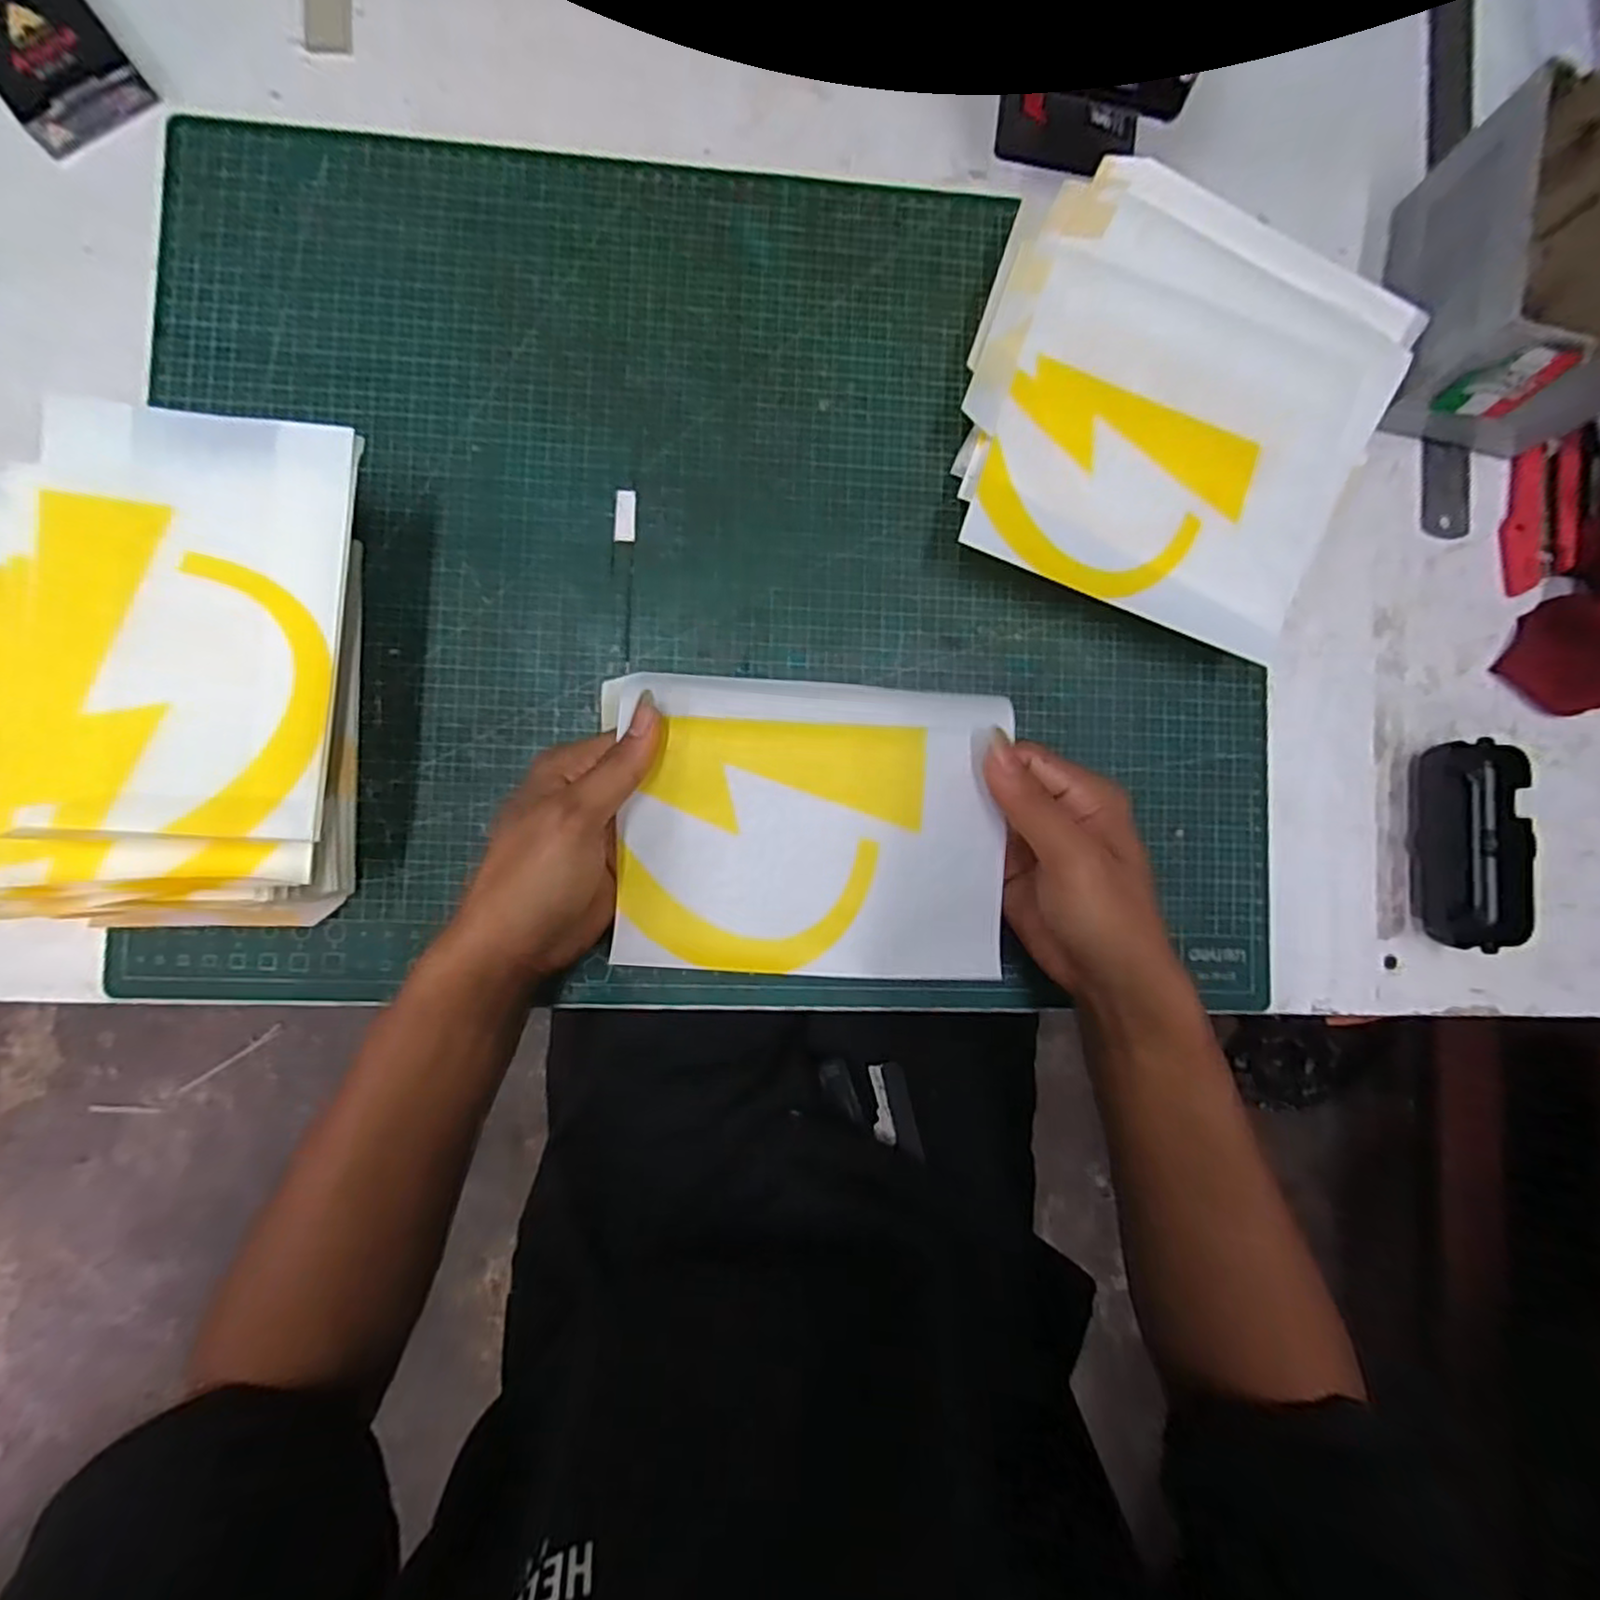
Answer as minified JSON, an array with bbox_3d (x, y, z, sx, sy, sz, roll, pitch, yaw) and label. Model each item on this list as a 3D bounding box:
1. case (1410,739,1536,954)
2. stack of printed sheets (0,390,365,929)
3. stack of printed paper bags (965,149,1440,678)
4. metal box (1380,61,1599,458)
[{"bbox_3d":[0.372,0.024,0.393,0.052,0.031,0.108,2,87,-5],"label":"case"},{"bbox_3d":[-0.286,-0.050,0.319,0.174,0.069,0.220,5,87,-5],"label":"stack of printed sheets"},{"bbox_3d":[0.202,-0.220,0.385,0.220,0.038,0.256,21,86,-4],"label":"stack of printed paper bags"},{"bbox_3d":[0.401,-0.285,0.388,0.113,0.084,0.151,9,87,-5],"label":"metal box"}]

